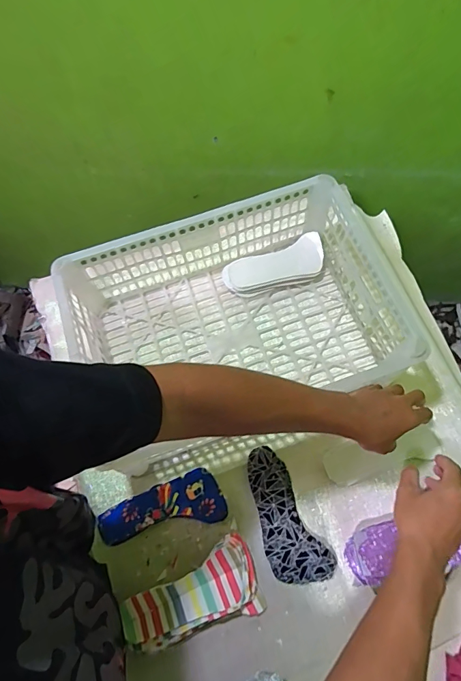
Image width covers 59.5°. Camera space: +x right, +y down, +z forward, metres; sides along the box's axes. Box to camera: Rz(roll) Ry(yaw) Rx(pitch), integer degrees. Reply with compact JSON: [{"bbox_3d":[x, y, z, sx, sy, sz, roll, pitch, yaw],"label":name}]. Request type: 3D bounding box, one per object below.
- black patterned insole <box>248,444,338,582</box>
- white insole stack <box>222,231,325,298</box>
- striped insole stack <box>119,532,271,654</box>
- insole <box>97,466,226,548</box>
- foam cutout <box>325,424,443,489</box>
[{"bbox_3d":[0.070,0.249,0.571,0.079,0.014,0.184,-27,70,-8],"label":"black patterned insole"},{"bbox_3d":[0.077,-0.125,0.708,0.174,0.040,0.075,-18,69,-4],"label":"white insole stack"},{"bbox_3d":[-0.053,0.338,0.530,0.184,0.041,0.098,-21,69,-6],"label":"striped insole stack"},{"bbox_3d":[-0.101,0.246,0.589,0.179,0.008,0.071,-16,69,-4],"label":"insole"},{"bbox_3d":[0.222,0.164,0.589,0.168,0.009,0.052,-18,70,-2],"label":"foam cutout"}]

